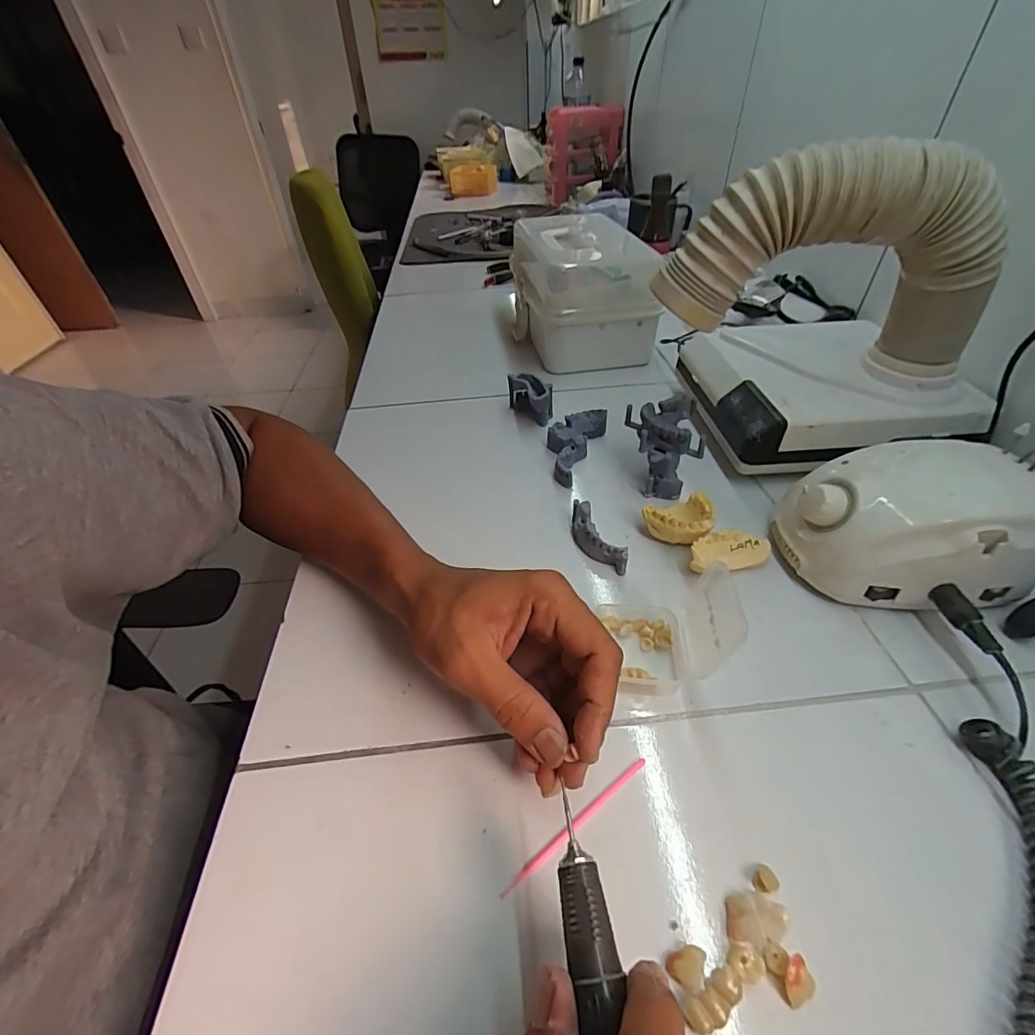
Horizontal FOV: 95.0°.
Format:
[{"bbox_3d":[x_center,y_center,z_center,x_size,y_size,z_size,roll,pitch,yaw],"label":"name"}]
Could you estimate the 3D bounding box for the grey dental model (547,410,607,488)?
[{"bbox_3d":[0.053,-0.073,0.486,0.046,0.033,0.107,16,46,22],"label":"grey dental model"}]

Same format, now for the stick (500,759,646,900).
[{"bbox_3d":[0.031,0.155,0.242,0.097,0.004,0.005,-28,47,-24],"label":"stick"}]

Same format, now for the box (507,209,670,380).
[{"bbox_3d":[0.082,-0.311,0.657,0.157,0.131,0.226,-7,44,-3],"label":"box"}]

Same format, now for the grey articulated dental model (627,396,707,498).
[{"bbox_3d":[0.132,-0.067,0.439,0.065,0.066,0.077,7,43,12],"label":"grey articulated dental model"}]

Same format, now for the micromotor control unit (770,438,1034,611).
[{"bbox_3d":[0.271,0.006,0.339,0.142,0.085,0.096,0,42,5],"label":"micromotor control unit"}]

